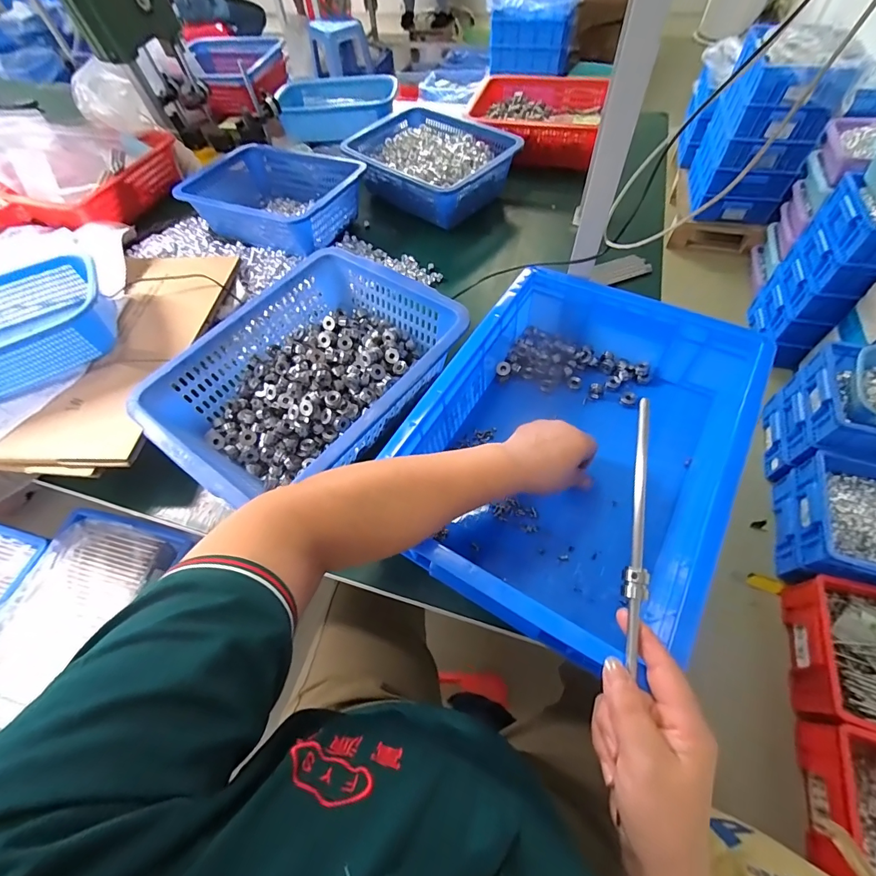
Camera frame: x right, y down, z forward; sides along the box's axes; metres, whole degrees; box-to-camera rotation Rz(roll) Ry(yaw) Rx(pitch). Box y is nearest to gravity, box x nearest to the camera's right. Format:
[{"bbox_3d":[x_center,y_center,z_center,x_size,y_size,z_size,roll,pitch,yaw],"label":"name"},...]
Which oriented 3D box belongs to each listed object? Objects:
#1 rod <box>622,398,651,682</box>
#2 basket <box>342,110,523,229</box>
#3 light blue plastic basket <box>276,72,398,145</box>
[{"bbox_3d":[0.159,0.066,0.317,0.016,0.008,0.202,9,72,9],"label":"rod"},{"bbox_3d":[-0.012,-0.550,0.813,0.313,0.080,0.233,35,67,22],"label":"basket"},{"bbox_3d":[-0.233,-0.786,0.959,0.273,0.071,0.157,-10,59,-2],"label":"light blue plastic basket"}]

